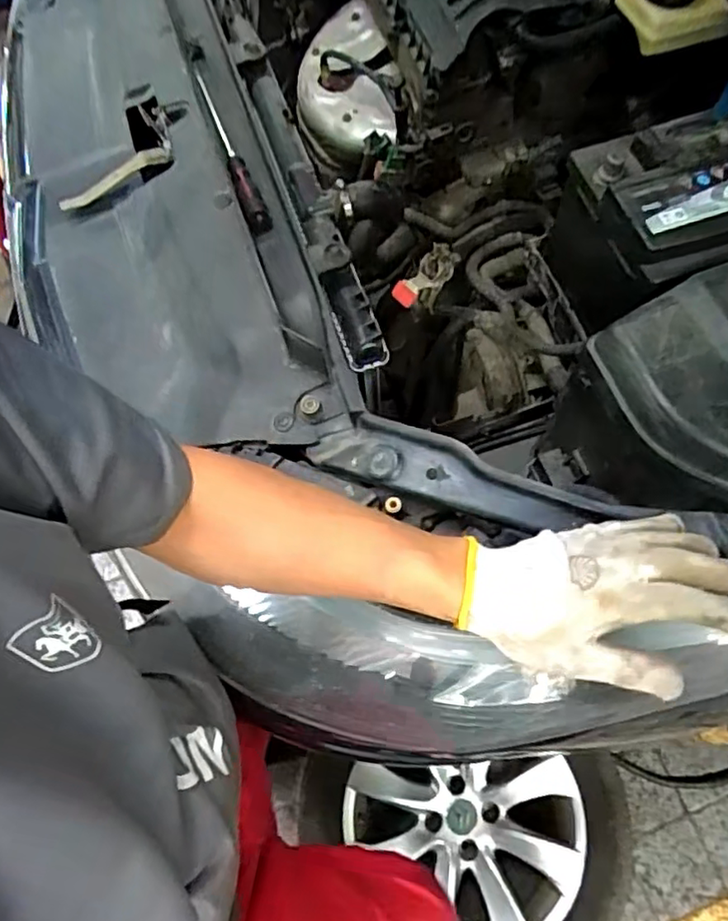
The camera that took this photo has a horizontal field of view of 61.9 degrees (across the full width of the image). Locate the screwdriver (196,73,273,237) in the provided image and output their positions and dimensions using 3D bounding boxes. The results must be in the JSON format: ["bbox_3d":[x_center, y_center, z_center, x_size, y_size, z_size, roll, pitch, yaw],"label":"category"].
[{"bbox_3d":[-0.150,-0.355,0.692,0.026,0.024,0.248,-19,69,-5],"label":"screwdriver"}]

